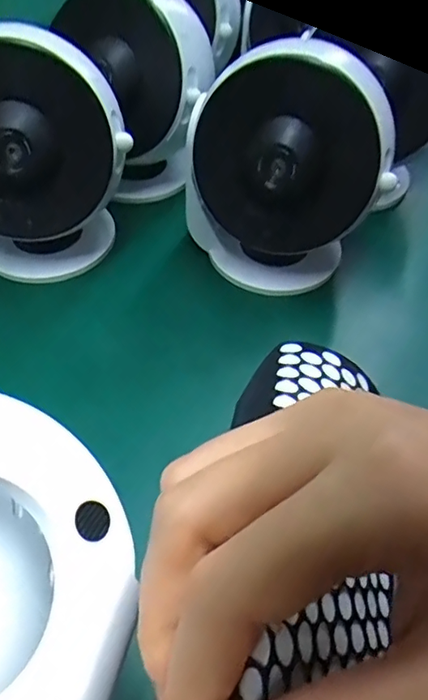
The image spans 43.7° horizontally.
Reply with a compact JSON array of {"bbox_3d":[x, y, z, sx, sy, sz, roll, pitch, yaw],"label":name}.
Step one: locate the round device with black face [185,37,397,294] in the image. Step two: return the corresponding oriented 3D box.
[{"bbox_3d":[0.040,-0.100,0.301,0.106,0.121,0.074,5,50,3],"label":"round device with black face"}]

